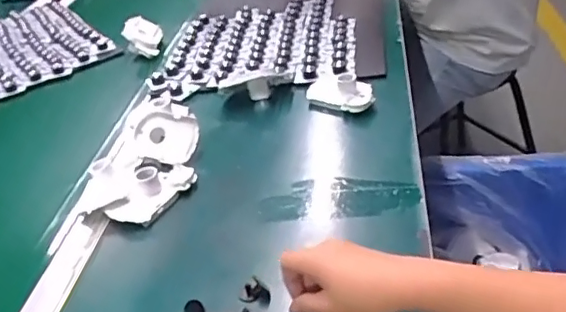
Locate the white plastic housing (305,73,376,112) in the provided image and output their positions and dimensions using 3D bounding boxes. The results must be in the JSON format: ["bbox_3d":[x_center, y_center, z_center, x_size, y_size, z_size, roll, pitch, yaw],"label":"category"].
[{"bbox_3d":[0.080,-0.089,0.795,0.101,0.031,0.055,18,43,37],"label":"white plastic housing"}]

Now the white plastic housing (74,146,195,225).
[{"bbox_3d":[-0.175,0.032,0.673,0.113,0.037,0.098,11,39,30],"label":"white plastic housing"}]

